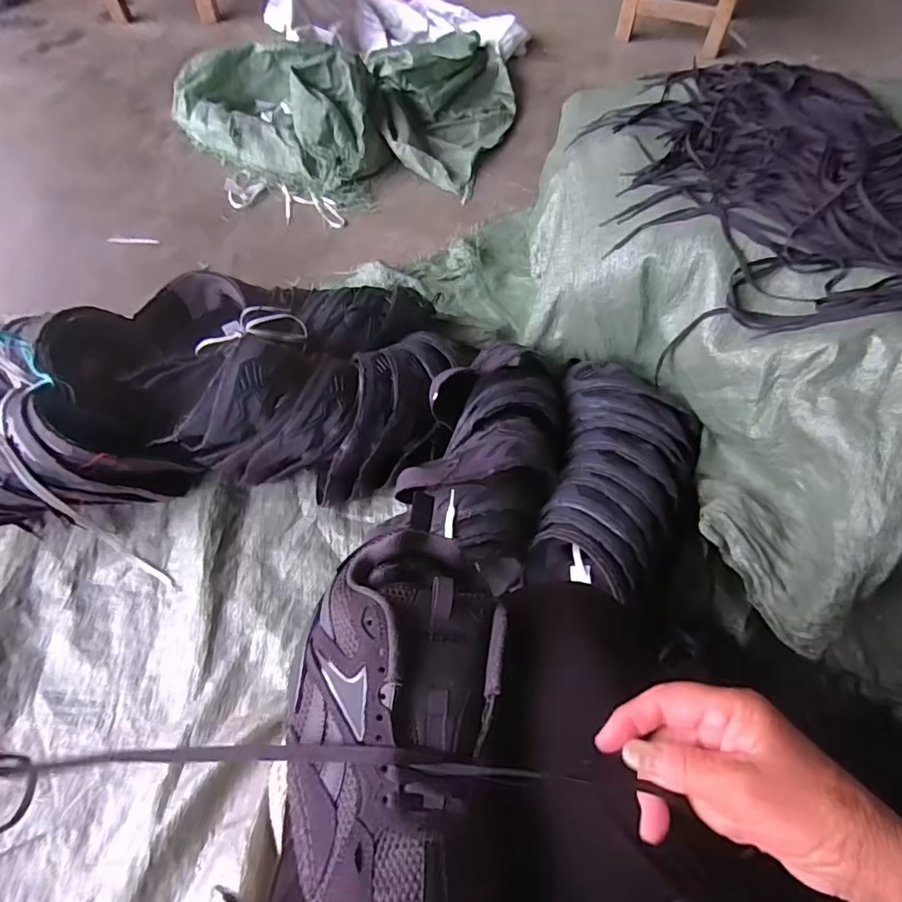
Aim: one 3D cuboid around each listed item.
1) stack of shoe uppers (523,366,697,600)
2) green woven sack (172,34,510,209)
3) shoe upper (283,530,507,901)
[{"bbox_3d":[0.229,0.033,0.717,0.192,0.102,0.355,13,63,8],"label":"stack of shoe uppers"},{"bbox_3d":[-0.226,-0.880,1.279,0.727,0.179,0.669,22,63,13],"label":"green woven sack"},{"bbox_3d":[-0.034,0.162,0.304,0.116,0.056,0.237,3,65,3],"label":"shoe upper"}]

